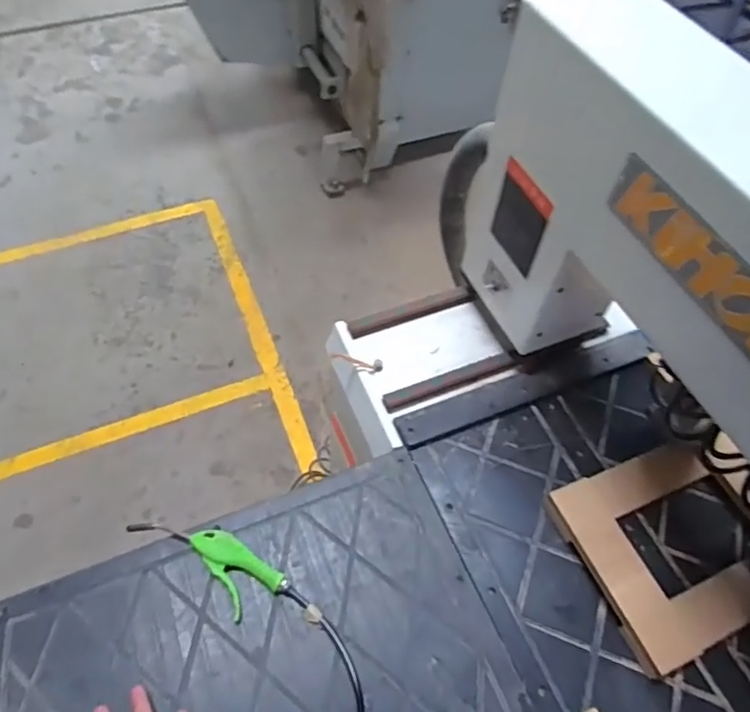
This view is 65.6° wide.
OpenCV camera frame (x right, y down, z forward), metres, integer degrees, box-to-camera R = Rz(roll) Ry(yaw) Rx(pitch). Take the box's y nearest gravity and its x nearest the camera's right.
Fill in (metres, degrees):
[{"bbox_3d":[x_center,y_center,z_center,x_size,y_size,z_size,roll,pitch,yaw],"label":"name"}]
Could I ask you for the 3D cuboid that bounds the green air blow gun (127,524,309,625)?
[{"bbox_3d":[-0.189,0.270,0.744,0.212,0.028,0.079,34,62,18],"label":"green air blow gun"}]

